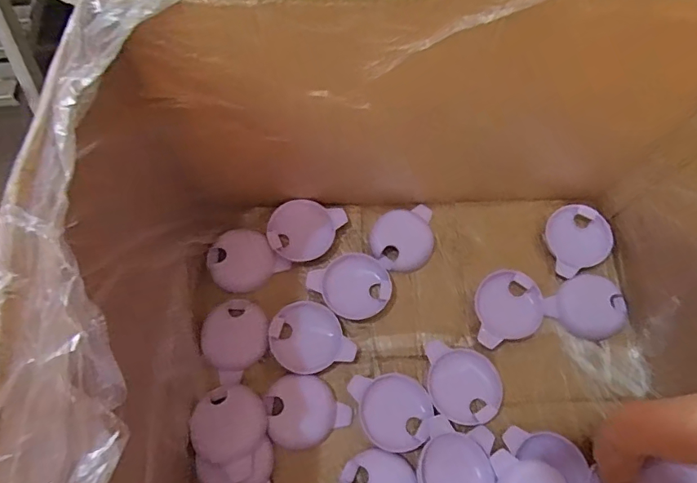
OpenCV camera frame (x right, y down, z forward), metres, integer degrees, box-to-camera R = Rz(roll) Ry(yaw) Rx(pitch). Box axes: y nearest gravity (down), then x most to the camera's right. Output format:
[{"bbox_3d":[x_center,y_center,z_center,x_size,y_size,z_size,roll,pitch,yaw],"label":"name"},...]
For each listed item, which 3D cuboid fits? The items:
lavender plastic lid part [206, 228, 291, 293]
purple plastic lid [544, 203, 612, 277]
[{"bbox_3d":[-0.137,0.025,0.639,0.086,0.020,0.082,-37,89,-11],"label":"lavender plastic lid part"},{"bbox_3d":[0.318,-0.005,0.667,0.084,0.012,0.091,0,69,-1],"label":"purple plastic lid"}]

